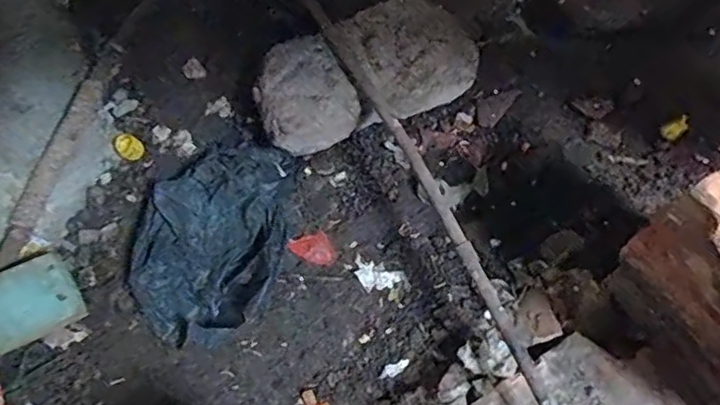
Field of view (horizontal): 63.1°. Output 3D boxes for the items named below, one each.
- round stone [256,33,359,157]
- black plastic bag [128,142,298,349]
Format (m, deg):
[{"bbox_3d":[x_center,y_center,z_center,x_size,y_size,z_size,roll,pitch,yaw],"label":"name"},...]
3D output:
[{"bbox_3d":[-0.055,-0.106,0.601,0.095,0.066,0.106,-17,68,-2],"label":"round stone"},{"bbox_3d":[-0.144,0.026,0.557,0.147,0.055,0.215,1,69,5],"label":"black plastic bag"}]

